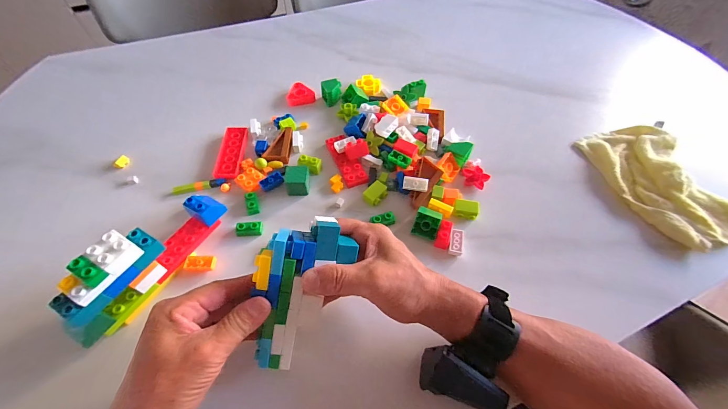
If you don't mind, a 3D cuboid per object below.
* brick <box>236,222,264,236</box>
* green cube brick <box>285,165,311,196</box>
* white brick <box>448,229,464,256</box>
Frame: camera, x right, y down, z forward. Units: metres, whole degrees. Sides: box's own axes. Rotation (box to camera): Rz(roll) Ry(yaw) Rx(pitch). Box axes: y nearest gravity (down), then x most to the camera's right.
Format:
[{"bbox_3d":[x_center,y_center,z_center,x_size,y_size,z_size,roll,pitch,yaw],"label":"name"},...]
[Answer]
[{"bbox_3d":[-0.145,0.032,0.398,0.034,0.014,0.014,-3,57,-4],"label":"brick"},{"bbox_3d":[-0.090,-0.032,0.431,0.032,0.029,0.032,-3,57,-4],"label":"green cube brick"},{"bbox_3d":[0.116,0.048,0.396,0.016,0.012,0.034,11,57,5],"label":"white brick"}]

